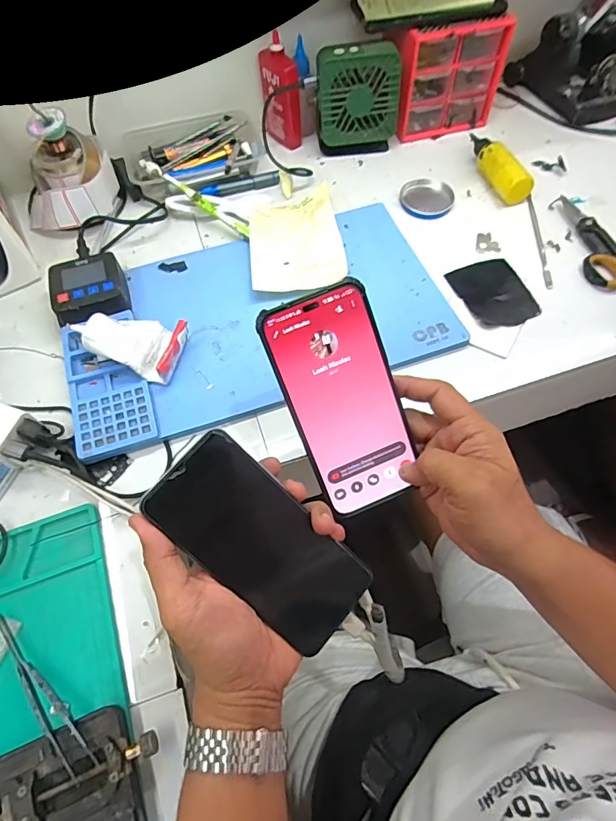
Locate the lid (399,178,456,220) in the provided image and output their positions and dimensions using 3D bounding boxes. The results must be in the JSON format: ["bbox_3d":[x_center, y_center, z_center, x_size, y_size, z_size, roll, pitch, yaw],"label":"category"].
[{"bbox_3d":[0.144,-0.256,0.555,0.065,0.013,0.065,-1,62,1],"label":"lid"}]

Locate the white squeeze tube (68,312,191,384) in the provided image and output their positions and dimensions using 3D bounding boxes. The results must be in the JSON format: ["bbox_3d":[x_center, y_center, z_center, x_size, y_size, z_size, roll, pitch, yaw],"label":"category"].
[{"bbox_3d":[-0.169,-0.065,0.437,0.099,0.037,0.059,9,62,6],"label":"white squeeze tube"}]

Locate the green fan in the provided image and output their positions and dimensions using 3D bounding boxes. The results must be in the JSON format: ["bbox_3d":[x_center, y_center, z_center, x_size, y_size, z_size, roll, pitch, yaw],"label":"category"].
[{"bbox_3d":[0.059,-0.383,0.572,0.097,0.110,0.042,-6,62,-2],"label":"green fan"}]

